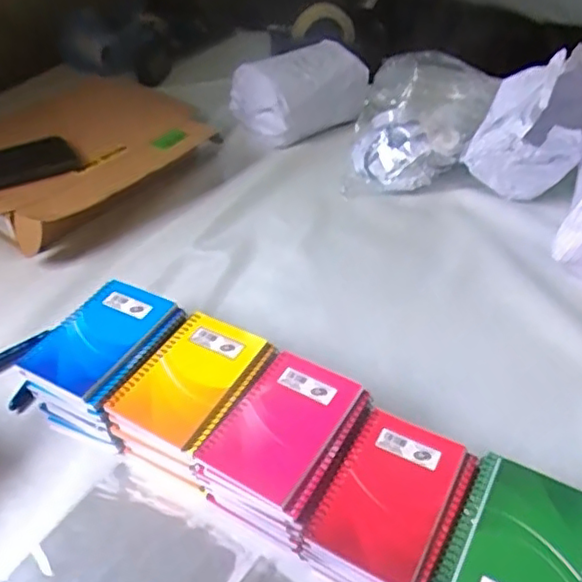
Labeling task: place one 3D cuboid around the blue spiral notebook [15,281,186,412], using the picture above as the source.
[{"bbox_3d":[-0.174,0.044,0.569,0.102,0.016,0.130,20,48,21],"label":"blue spiral notebook"}]

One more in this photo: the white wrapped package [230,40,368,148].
[{"bbox_3d":[0.017,-0.291,0.921,0.183,0.101,0.110,-23,47,-20],"label":"white wrapped package"}]

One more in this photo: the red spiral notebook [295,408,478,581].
[{"bbox_3d":[0.076,0.160,0.469,0.092,0.015,0.138,22,49,23],"label":"red spiral notebook"}]

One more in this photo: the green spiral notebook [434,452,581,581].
[{"bbox_3d":[0.164,0.184,0.433,0.091,0.013,0.128,22,49,24],"label":"green spiral notebook"}]

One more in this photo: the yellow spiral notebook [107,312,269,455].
[{"bbox_3d":[-0.089,0.073,0.538,0.083,0.008,0.129,21,48,22],"label":"yellow spiral notebook"}]

